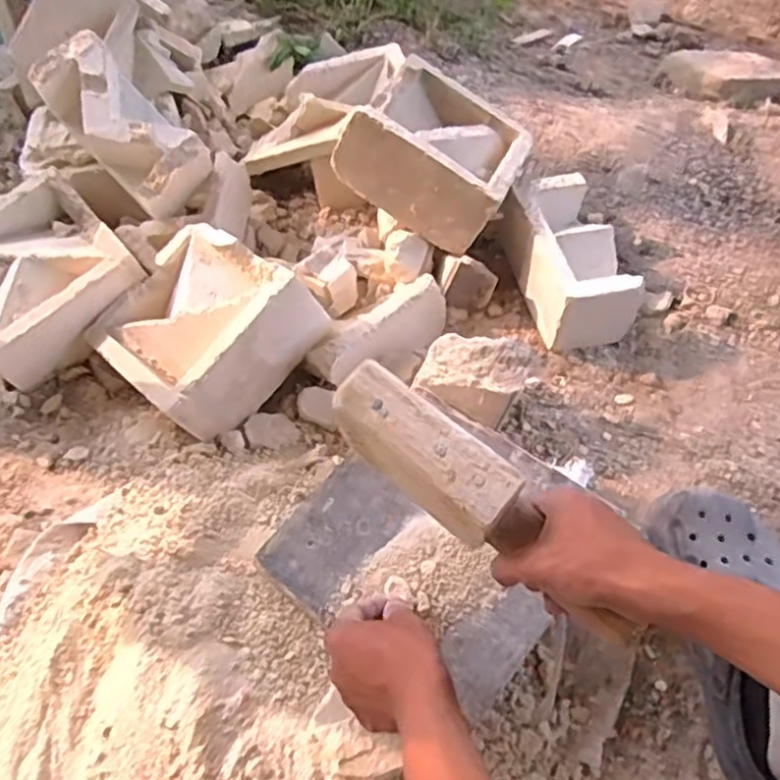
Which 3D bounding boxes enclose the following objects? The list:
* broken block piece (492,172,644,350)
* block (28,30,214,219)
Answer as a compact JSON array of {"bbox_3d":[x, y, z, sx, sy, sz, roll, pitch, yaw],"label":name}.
[{"bbox_3d":[0.230,-0.173,0.870,0.126,0.099,0.209,-12,58,-7],"label":"broken block piece"},{"bbox_3d":[-0.326,-0.328,0.870,0.214,0.112,0.112,42,63,-5],"label":"block"}]

